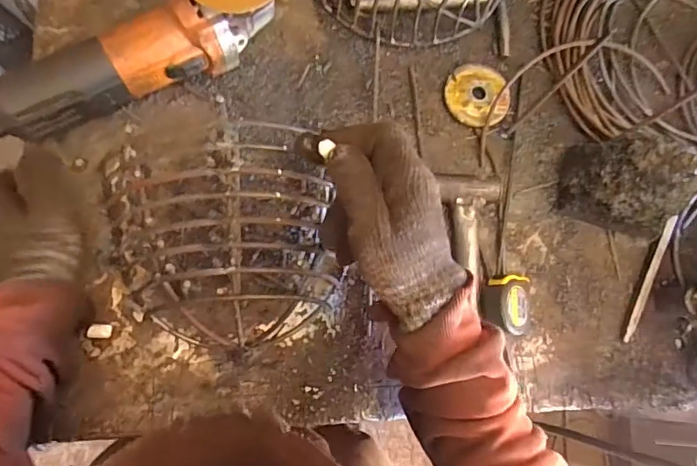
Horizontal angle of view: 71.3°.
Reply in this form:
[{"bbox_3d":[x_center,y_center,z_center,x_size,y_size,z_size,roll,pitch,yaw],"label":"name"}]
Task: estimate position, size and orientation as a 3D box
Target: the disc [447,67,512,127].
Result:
[{"bbox_3d":[0.146,-0.156,0.546,0.069,0.011,0.072,0,82,-2],"label":"disc"}]

